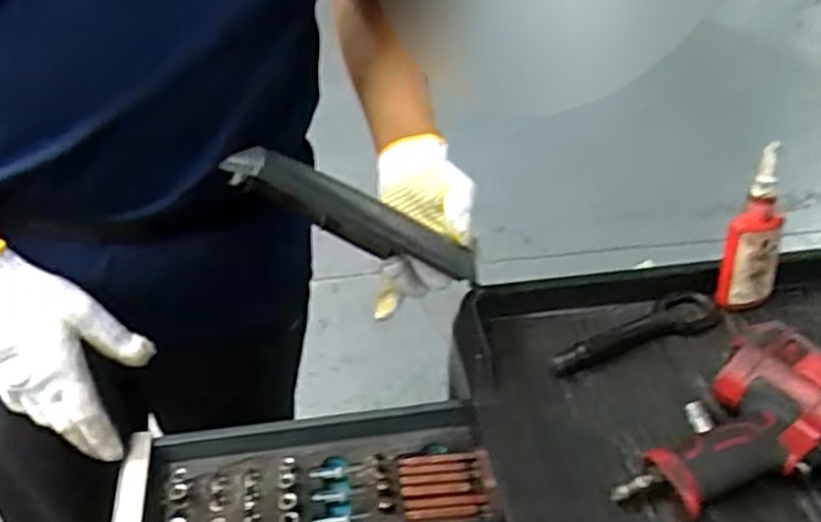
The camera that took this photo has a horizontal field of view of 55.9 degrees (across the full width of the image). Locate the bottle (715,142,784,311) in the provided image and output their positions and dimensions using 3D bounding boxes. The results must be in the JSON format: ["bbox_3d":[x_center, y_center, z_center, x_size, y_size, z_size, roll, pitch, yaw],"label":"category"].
[{"bbox_3d":[0.316,-0.024,0.701,0.051,0.145,0.048,20,45,25],"label":"bottle"}]

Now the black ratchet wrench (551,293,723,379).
[{"bbox_3d":[0.204,0.064,0.713,0.175,0.019,0.048,-14,41,-13],"label":"black ratchet wrench"}]

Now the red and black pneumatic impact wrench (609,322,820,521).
[{"bbox_3d":[0.267,0.123,0.596,0.224,0.074,0.139,-1,40,2],"label":"red and black pneumatic impact wrench"}]

